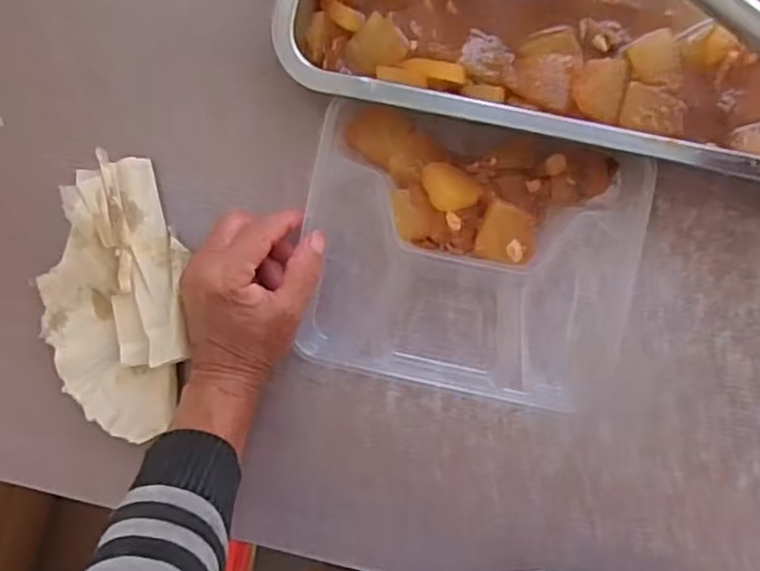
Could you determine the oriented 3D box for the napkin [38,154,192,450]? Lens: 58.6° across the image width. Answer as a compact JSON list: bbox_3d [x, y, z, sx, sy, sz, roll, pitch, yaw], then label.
[{"bbox_3d":[-0.181,0.009,0.460,0.104,0.036,0.189,-5,89,5],"label":"napkin"}]

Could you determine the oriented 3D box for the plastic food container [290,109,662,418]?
[{"bbox_3d":[0.055,-0.018,0.443,0.209,0.036,0.170,12,91,5],"label":"plastic food container"}]

